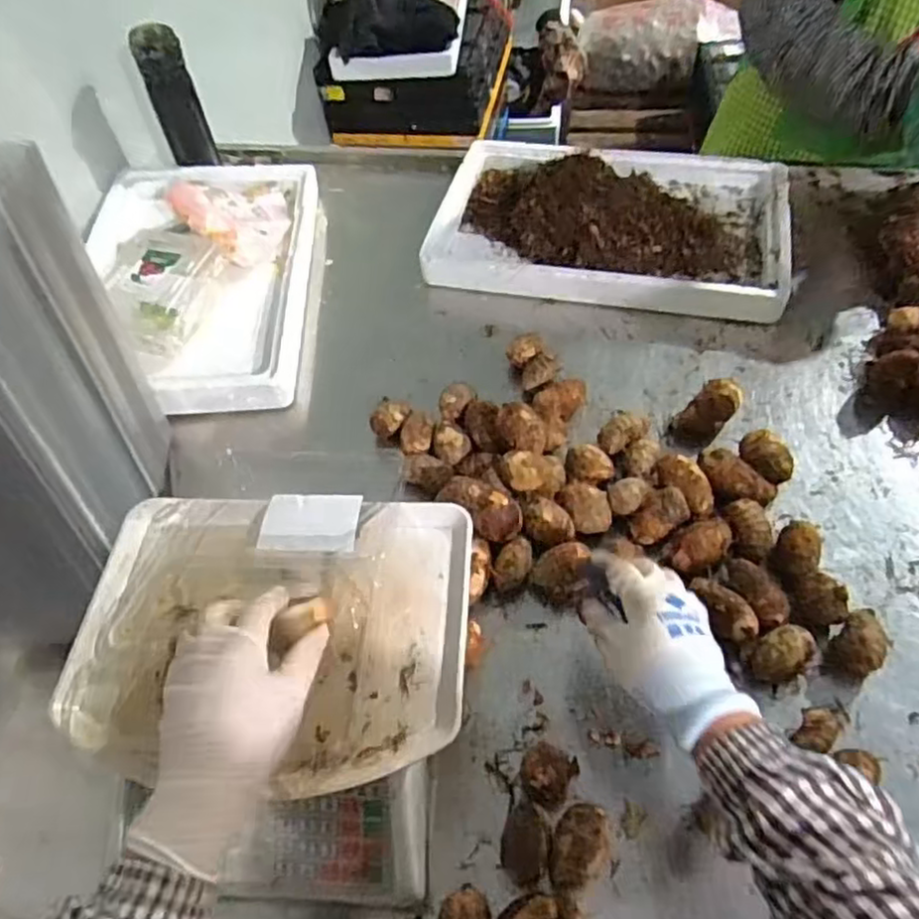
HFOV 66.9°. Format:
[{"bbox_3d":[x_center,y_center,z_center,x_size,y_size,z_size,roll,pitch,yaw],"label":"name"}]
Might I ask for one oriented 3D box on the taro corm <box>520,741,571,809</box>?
[{"bbox_3d":[0.067,0.251,0.552,0.037,0.043,0.041,14,56,13],"label":"taro corm"}]

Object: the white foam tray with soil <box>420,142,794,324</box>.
[{"bbox_3d":[0.206,-0.342,0.951,0.462,0.094,0.331,9,55,10],"label":"white foam tray with soil"}]

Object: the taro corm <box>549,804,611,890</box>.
[{"bbox_3d":[0.089,0.292,0.522,0.040,0.043,0.059,26,59,20],"label":"taro corm"}]

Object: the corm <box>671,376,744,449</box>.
[{"bbox_3d":[0.272,-0.051,0.763,0.083,0.045,0.045,-34,59,-20],"label":"corm"}]

